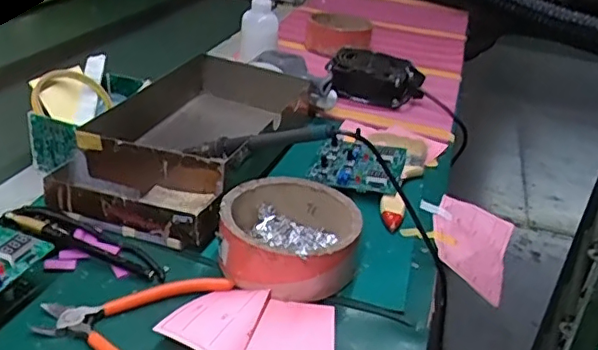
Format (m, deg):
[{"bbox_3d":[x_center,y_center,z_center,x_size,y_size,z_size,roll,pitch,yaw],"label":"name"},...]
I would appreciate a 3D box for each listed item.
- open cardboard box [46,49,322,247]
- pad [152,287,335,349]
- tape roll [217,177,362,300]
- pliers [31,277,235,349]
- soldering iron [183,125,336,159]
[{"bbox_3d":[-0.105,-0.044,0.658,0.188,0.071,0.343,15,31,14],"label":"open cardboard box"},{"bbox_3d":[-0.035,0.119,0.439,0.125,0.021,0.088,9,30,3],"label":"pad"},{"bbox_3d":[-0.009,0.052,0.519,0.116,0.053,0.123,5,30,-3],"label":"tape roll"},{"bbox_3d":[-0.119,0.110,0.444,0.141,0.011,0.117,12,30,8],"label":"pliers"},{"bbox_3d":[-0.040,-0.032,0.573,0.164,0.017,0.019,-7,22,27],"label":"soldering iron"}]

